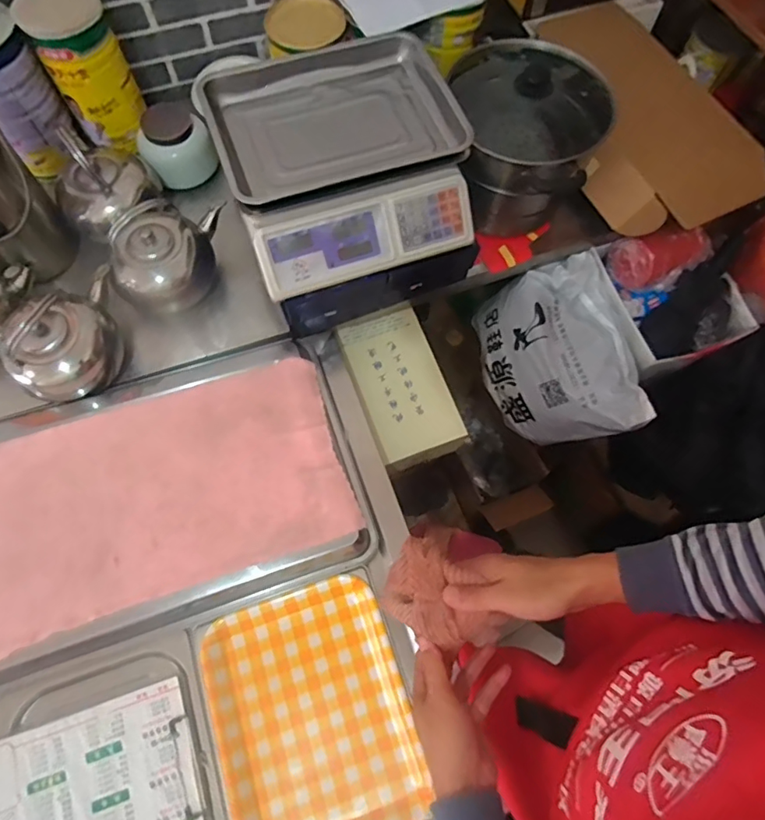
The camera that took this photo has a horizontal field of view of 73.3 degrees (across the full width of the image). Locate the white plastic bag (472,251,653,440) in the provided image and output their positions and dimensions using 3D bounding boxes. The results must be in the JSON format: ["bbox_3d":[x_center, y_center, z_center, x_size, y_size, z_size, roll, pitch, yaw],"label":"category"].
[{"bbox_3d":[0.351,-0.094,1.040,0.249,0.208,0.356,-16,70,-7],"label":"white plastic bag"}]

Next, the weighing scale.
[{"bbox_3d":[-0.064,-0.369,0.826,0.334,0.214,0.339,-20,70,-9],"label":"weighing scale"}]

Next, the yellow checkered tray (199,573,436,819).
[{"bbox_3d":[-0.095,0.416,0.698,0.257,0.022,0.321,-18,70,-8],"label":"yellow checkered tray"}]

